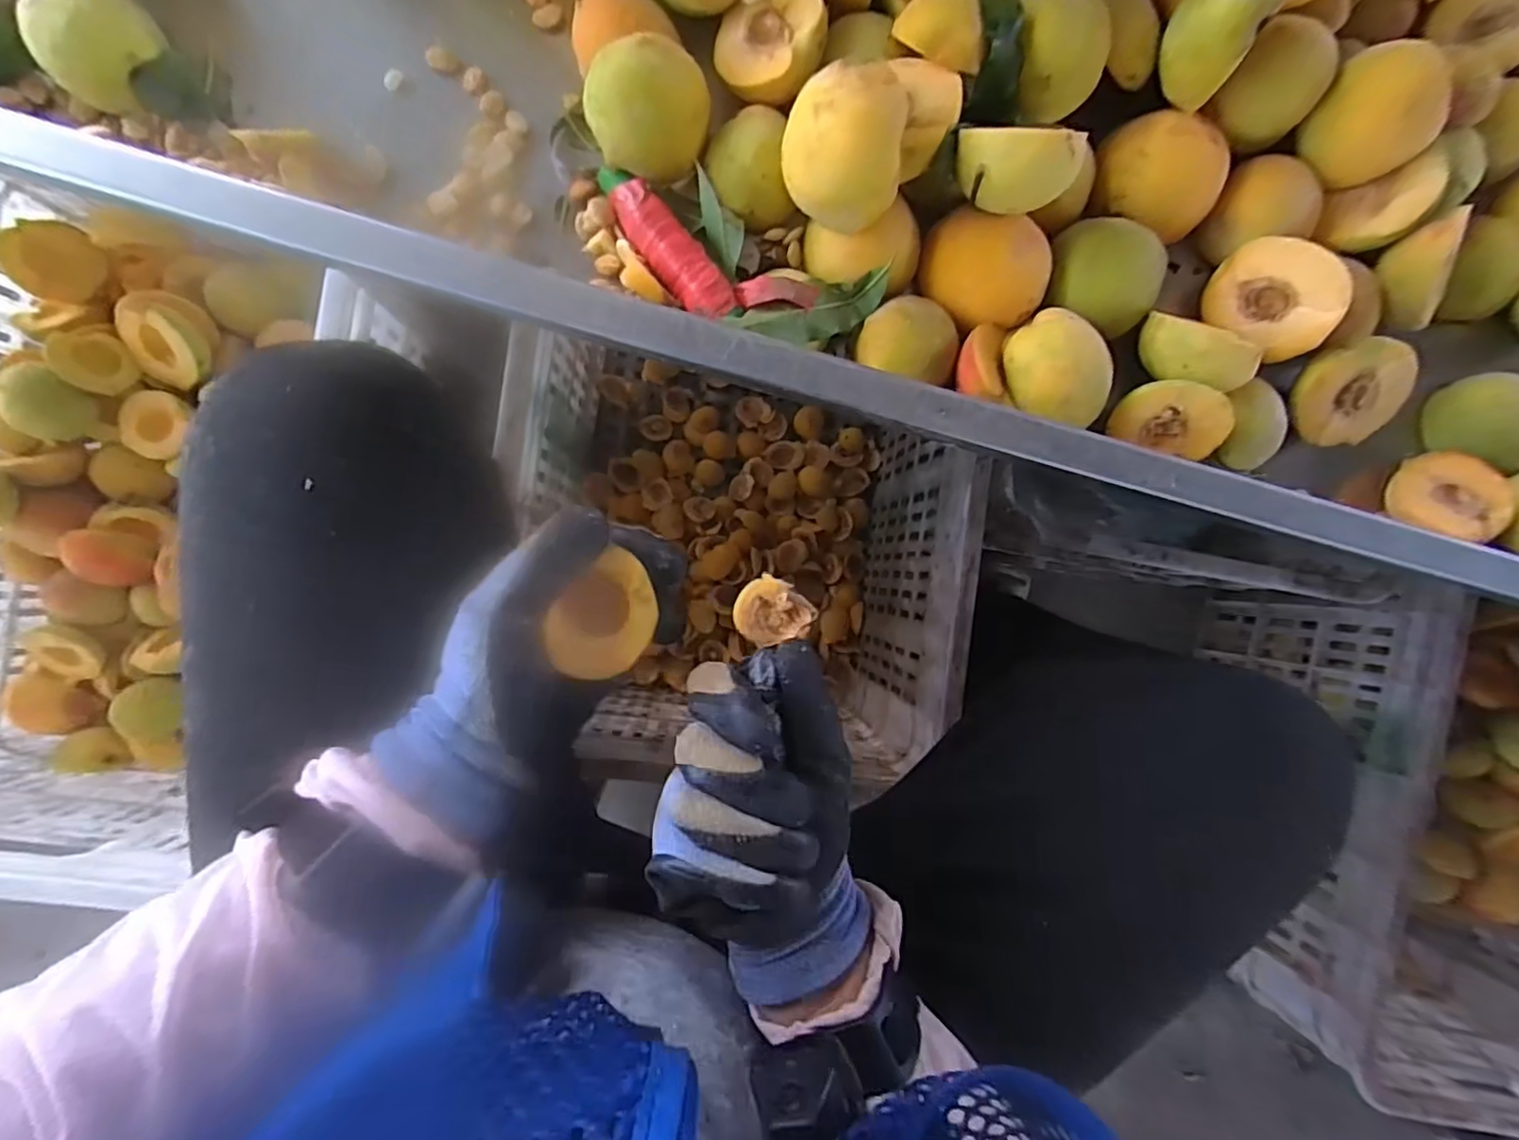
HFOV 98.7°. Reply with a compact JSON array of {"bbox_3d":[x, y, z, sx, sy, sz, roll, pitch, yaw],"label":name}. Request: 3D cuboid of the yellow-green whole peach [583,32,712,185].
[{"bbox_3d":[-0.055,-0.224,0.323,0.057,0.048,0.052,0,89,-6],"label":"yellow-green whole peach"}]

